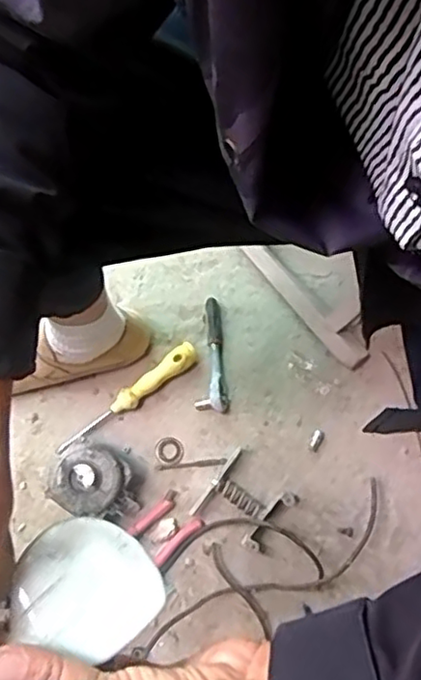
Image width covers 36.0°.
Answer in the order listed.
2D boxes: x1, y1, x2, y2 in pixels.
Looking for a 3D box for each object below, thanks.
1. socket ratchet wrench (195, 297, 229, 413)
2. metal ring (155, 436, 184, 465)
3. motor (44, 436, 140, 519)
[{"bbox_3d":[0.004,0.016,0.822,0.038,0.027,0.147,1,73,2],"label":"socket ratchet wrench"},{"bbox_3d":[-0.050,0.137,0.800,0.035,0.004,0.033,0,73,1],"label":"metal ring"},{"bbox_3d":[-0.132,0.168,0.750,0.098,0.075,0.082,34,76,11],"label":"motor"}]

